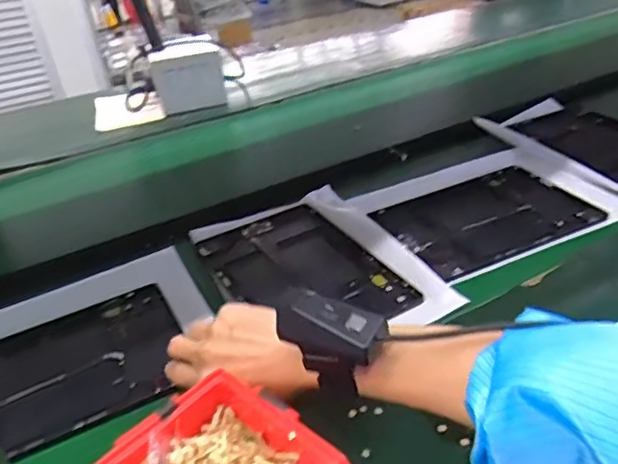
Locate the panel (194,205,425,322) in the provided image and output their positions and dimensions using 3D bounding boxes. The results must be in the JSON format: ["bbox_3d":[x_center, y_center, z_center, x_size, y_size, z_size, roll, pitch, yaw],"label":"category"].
[{"bbox_3d":[-0.012,0.042,0.624,0.155,0.009,0.233,-21,36,-23],"label":"panel"}]

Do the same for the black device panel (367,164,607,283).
[{"bbox_3d":[0.211,-0.020,0.677,0.234,0.011,0.161,-19,35,-21],"label":"black device panel"}]

